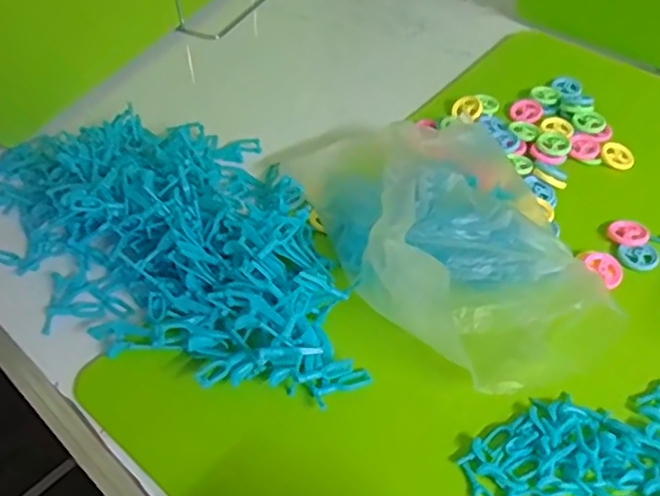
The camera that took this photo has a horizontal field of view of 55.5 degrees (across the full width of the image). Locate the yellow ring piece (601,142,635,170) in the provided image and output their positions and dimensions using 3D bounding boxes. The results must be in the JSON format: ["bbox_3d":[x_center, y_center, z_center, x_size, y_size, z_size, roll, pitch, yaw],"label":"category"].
[{"bbox_3d":[0.253,-0.081,0.550,0.028,0.004,0.027,2,68,-4],"label":"yellow ring piece"}]

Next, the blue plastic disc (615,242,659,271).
[{"bbox_3d":[0.236,0.006,0.480,0.032,0.004,0.026,-1,47,-1],"label":"blue plastic disc"}]

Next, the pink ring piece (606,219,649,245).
[{"bbox_3d":[0.235,-0.012,0.495,0.030,0.006,0.024,-1,47,-1],"label":"pink ring piece"}]

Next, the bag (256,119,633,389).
[{"bbox_3d":[0.086,-0.019,0.463,0.169,0.066,0.251,-16,49,-14],"label":"bag"}]

